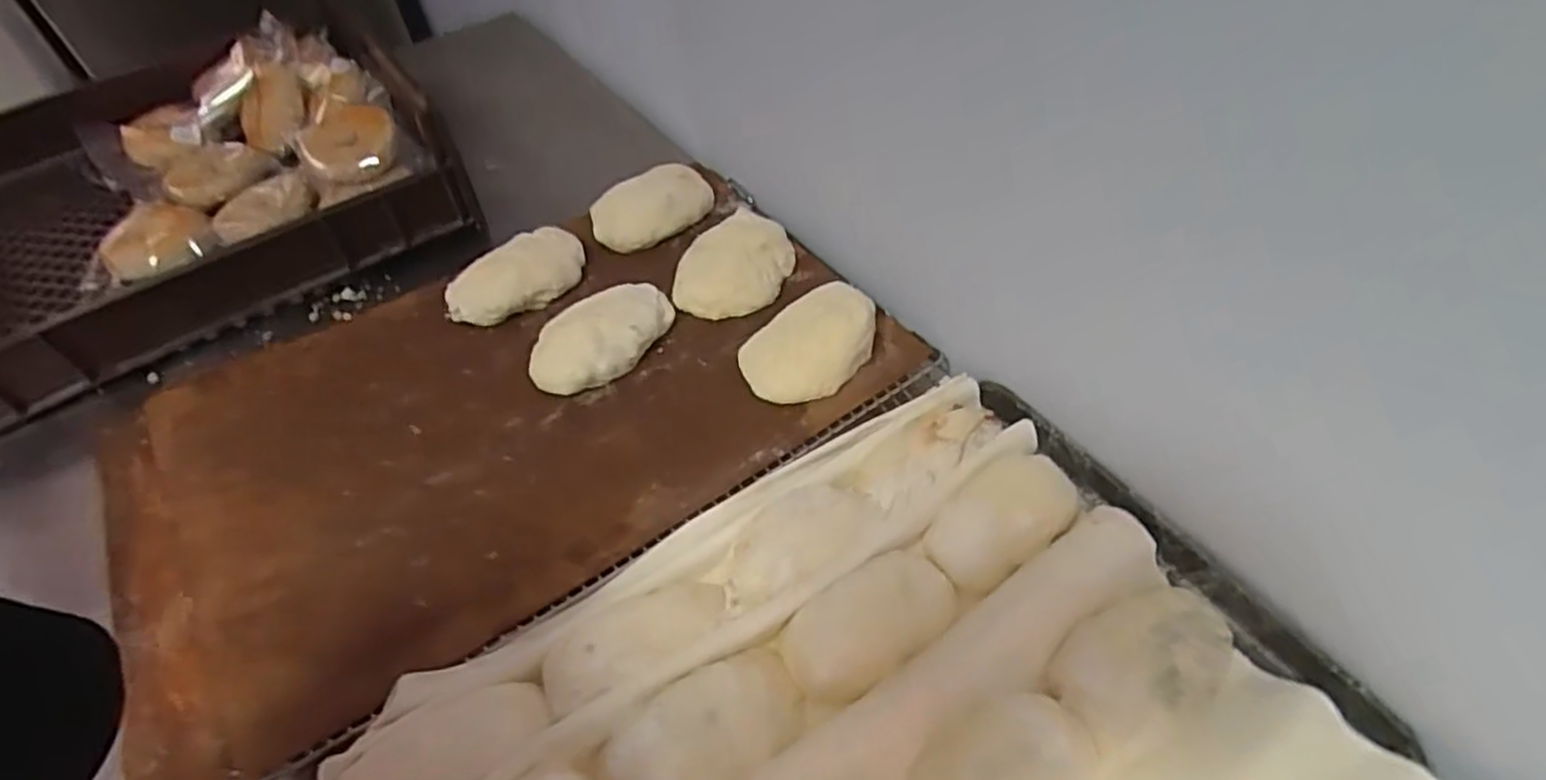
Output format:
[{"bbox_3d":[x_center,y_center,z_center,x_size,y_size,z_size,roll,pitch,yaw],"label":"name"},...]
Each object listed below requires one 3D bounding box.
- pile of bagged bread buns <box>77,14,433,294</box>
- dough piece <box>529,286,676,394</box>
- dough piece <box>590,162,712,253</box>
[{"bbox_3d":[-0.607,-0.273,0.854,0.343,0.083,0.367,-31,55,-21],"label":"pile of bagged bread buns"},{"bbox_3d":[-0.161,-0.049,0.718,0.141,0.047,0.078,-30,55,-20],"label":"dough piece"},{"bbox_3d":[-0.130,-0.199,0.830,0.137,0.049,0.082,-26,54,-17],"label":"dough piece"}]

